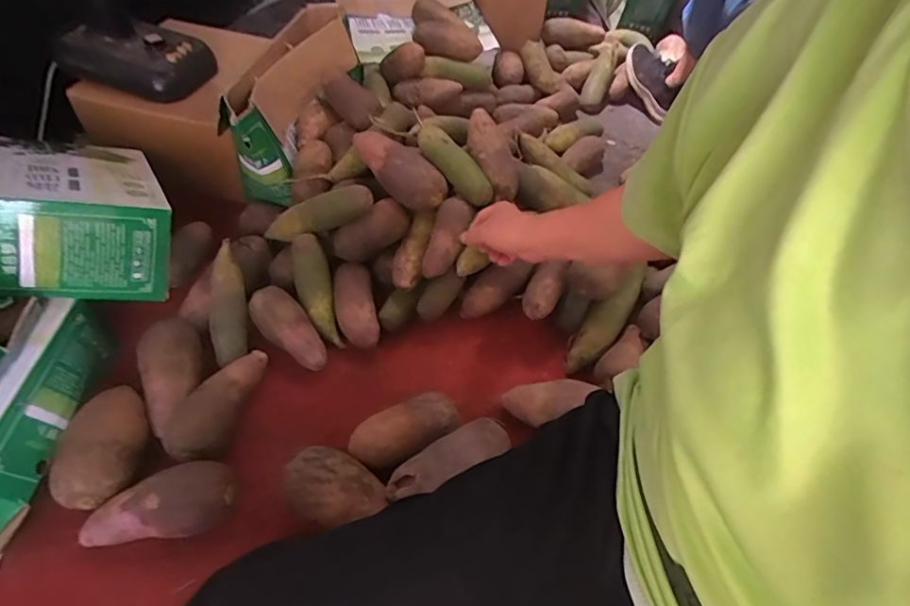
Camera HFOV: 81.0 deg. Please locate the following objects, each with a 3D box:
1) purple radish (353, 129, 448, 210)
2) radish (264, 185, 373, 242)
[{"bbox_3d":[-0.092,-0.218,0.871,0.087,0.074,0.189,-35,60,-28],"label":"purple radish"},{"bbox_3d":[-0.234,-0.142,0.868,0.219,0.052,0.048,-15,46,20],"label":"radish"}]

